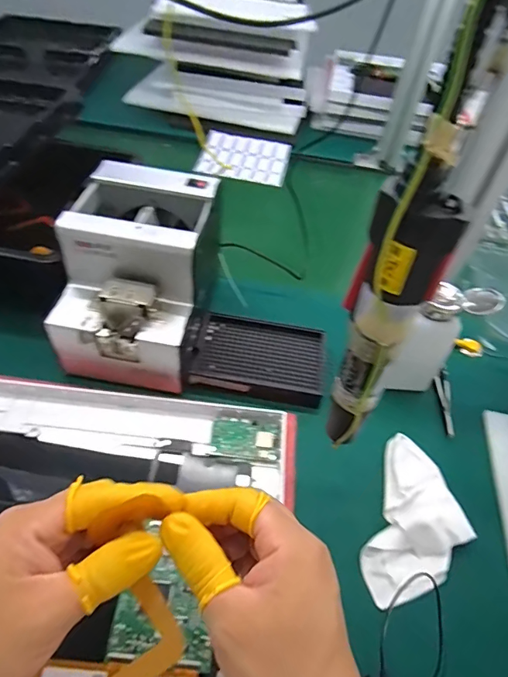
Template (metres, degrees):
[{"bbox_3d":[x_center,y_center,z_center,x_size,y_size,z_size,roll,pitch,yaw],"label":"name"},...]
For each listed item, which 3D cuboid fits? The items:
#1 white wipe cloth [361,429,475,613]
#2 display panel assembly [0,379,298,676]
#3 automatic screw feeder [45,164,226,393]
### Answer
[{"bbox_3d":[0.143,0.157,0.388,0.077,0.018,0.144,20,48,11],"label":"white wipe cloth"},{"bbox_3d":[-0.129,0.159,0.349,0.312,0.031,0.262,8,47,0],"label":"display panel assembly"},{"bbox_3d":[-0.111,-0.063,0.457,0.135,0.140,0.179,8,48,0],"label":"automatic screw feeder"}]

